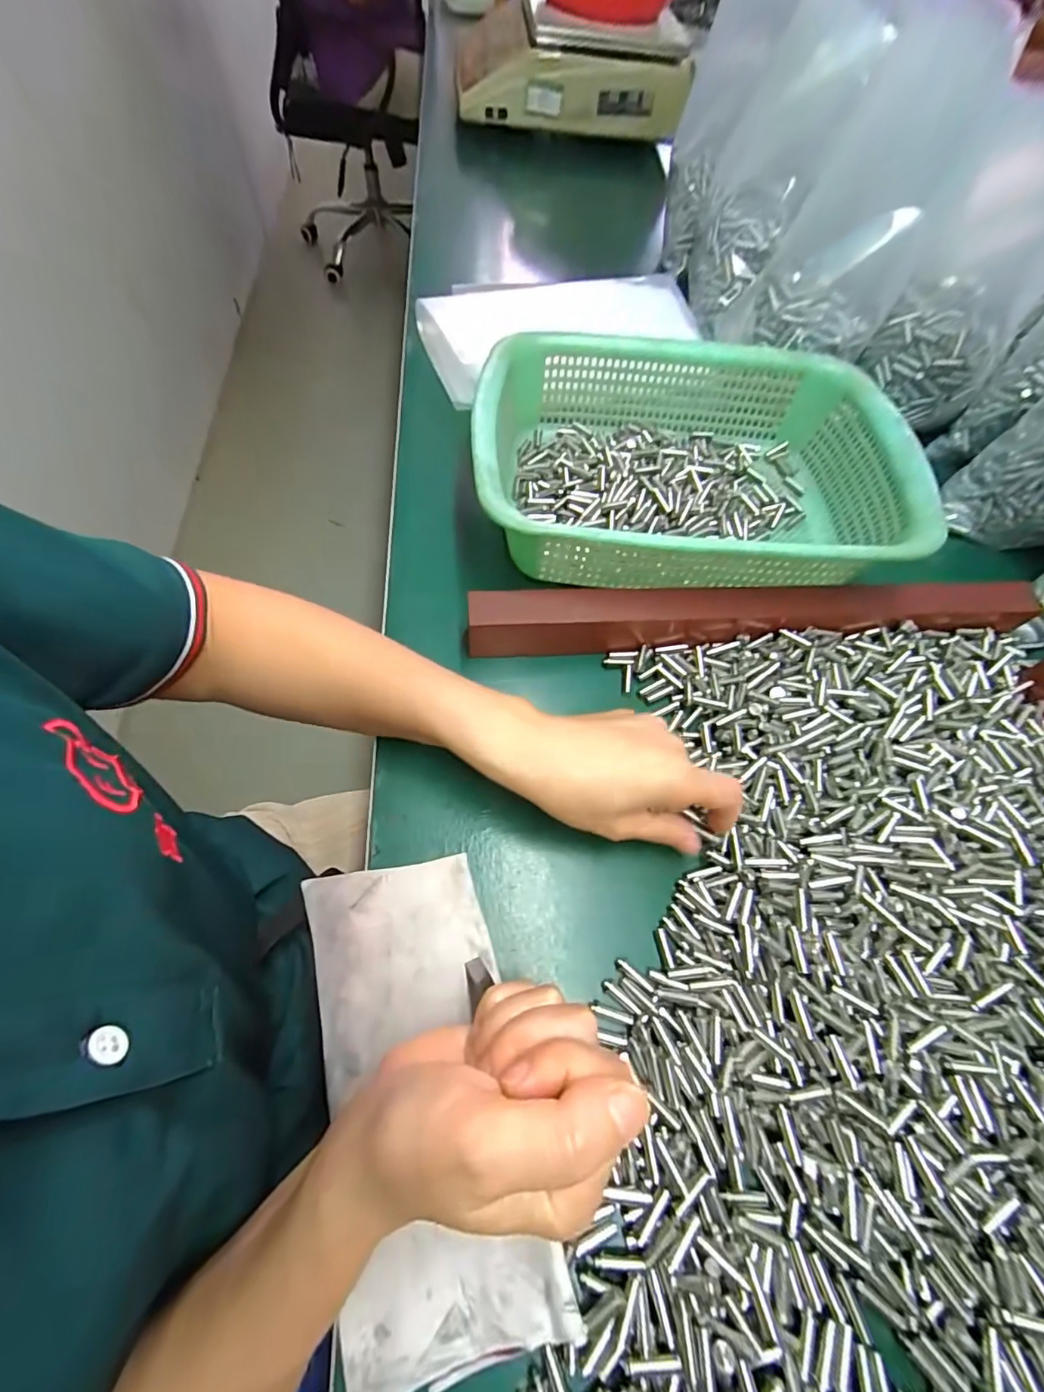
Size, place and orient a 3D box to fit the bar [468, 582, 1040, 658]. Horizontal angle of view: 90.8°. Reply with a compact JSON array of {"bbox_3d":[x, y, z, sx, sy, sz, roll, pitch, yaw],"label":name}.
[{"bbox_3d":[0.162,-0.057,0.343,0.390,0.032,0.028,-3,63,-5],"label":"bar"}]

